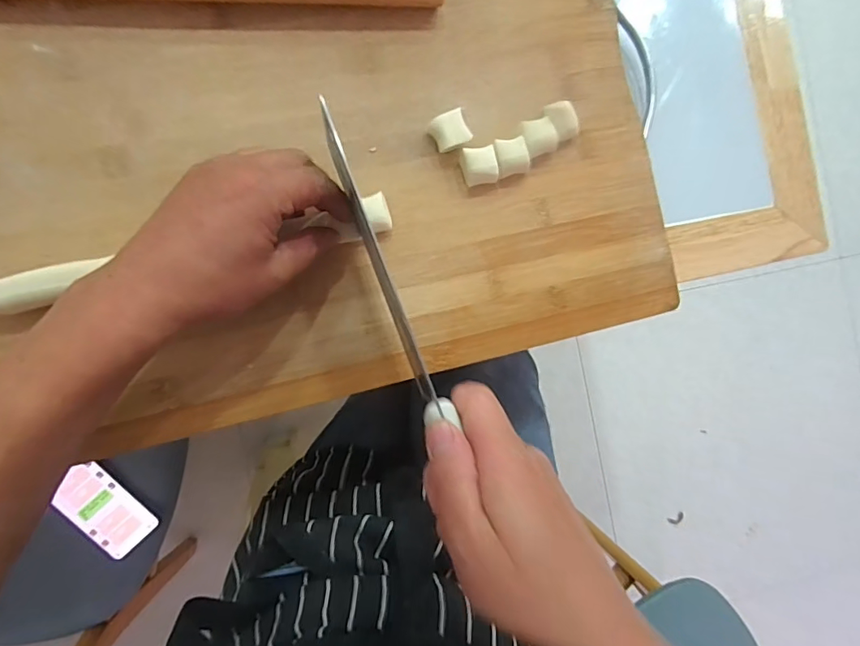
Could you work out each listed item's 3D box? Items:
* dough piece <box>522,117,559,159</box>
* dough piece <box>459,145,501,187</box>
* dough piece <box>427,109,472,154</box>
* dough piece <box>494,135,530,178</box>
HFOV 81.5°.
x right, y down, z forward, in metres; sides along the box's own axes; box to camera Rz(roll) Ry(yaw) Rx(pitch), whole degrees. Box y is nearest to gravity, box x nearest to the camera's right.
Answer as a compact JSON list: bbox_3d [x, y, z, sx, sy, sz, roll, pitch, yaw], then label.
[{"bbox_3d":[0.078,-0.134,0.363,0.022,0.018,0.023,0,88,-10],"label":"dough piece"},{"bbox_3d":[0.036,-0.112,0.358,0.023,0.014,0.024,-13,90,-10],"label":"dough piece"},{"bbox_3d":[0.014,-0.134,0.354,0.025,0.018,0.023,-27,93,-9],"label":"dough piece"},{"bbox_3d":[0.058,-0.118,0.360,0.023,0.017,0.024,-11,90,-10],"label":"dough piece"}]

